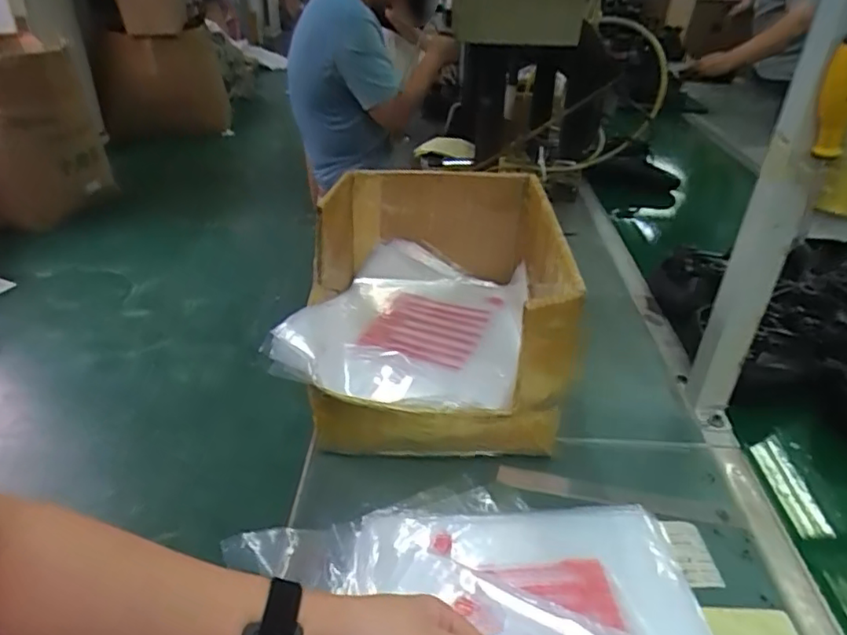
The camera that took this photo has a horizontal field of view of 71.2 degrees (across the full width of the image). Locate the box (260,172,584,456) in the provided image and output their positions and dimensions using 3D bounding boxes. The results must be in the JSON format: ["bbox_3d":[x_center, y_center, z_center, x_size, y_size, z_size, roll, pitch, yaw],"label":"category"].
[{"bbox_3d":[0.008,-0.019,0.827,0.355,0.238,0.418,3,33,6],"label":"box"}]

